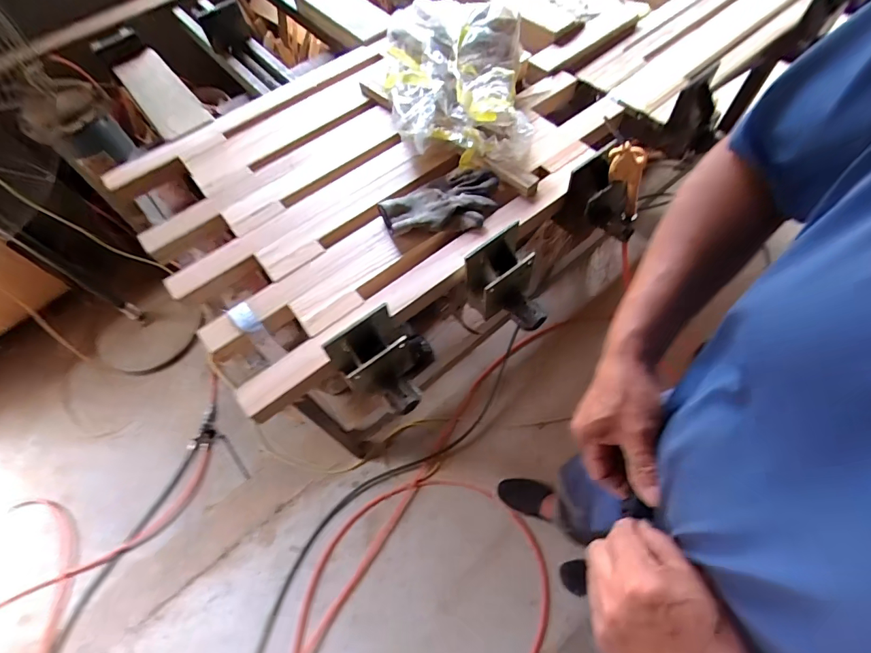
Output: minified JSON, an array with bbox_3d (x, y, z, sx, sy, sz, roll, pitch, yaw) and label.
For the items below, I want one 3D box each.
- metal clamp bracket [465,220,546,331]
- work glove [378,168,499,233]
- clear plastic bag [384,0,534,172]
[{"bbox_3d":[0.125,-0.070,0.682,0.123,0.109,0.126,-40,66,-15],"label":"metal clamp bracket"},{"bbox_3d":[0.008,-0.210,0.728,0.201,0.031,0.111,-9,62,1],"label":"work glove"},{"bbox_3d":[0.044,-0.425,0.765,0.247,0.143,0.308,-7,62,2],"label":"clear plastic bag"}]

